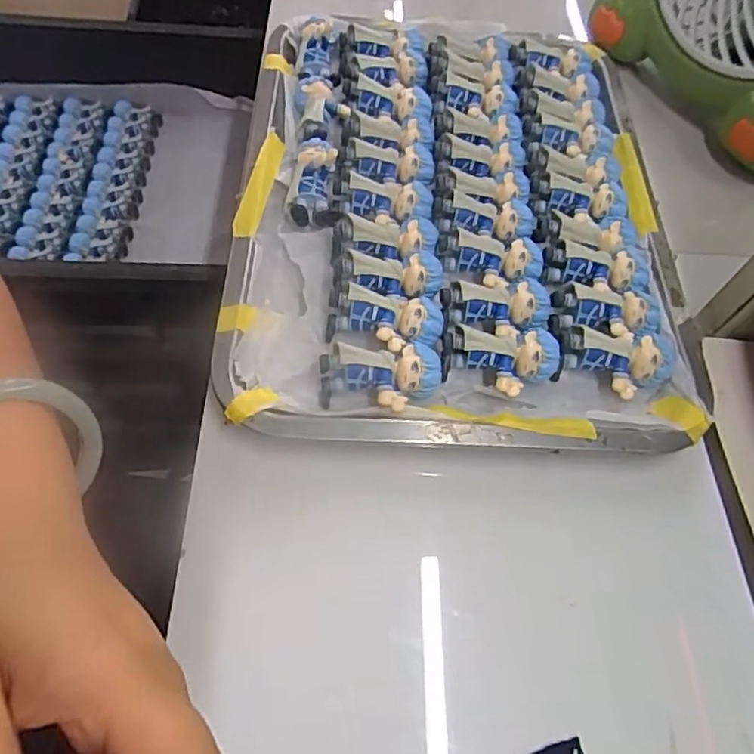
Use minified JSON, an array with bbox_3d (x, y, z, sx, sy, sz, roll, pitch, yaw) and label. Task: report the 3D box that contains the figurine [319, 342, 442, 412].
[{"bbox_3d":[0.002,0.000,0.296,0.061,0.017,0.031,-3,62,-7],"label":"figurine"}]

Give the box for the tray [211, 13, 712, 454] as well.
[{"bbox_3d":[0.045,-0.110,0.368,0.254,0.035,0.332,3,61,-4],"label":"tray"}]

